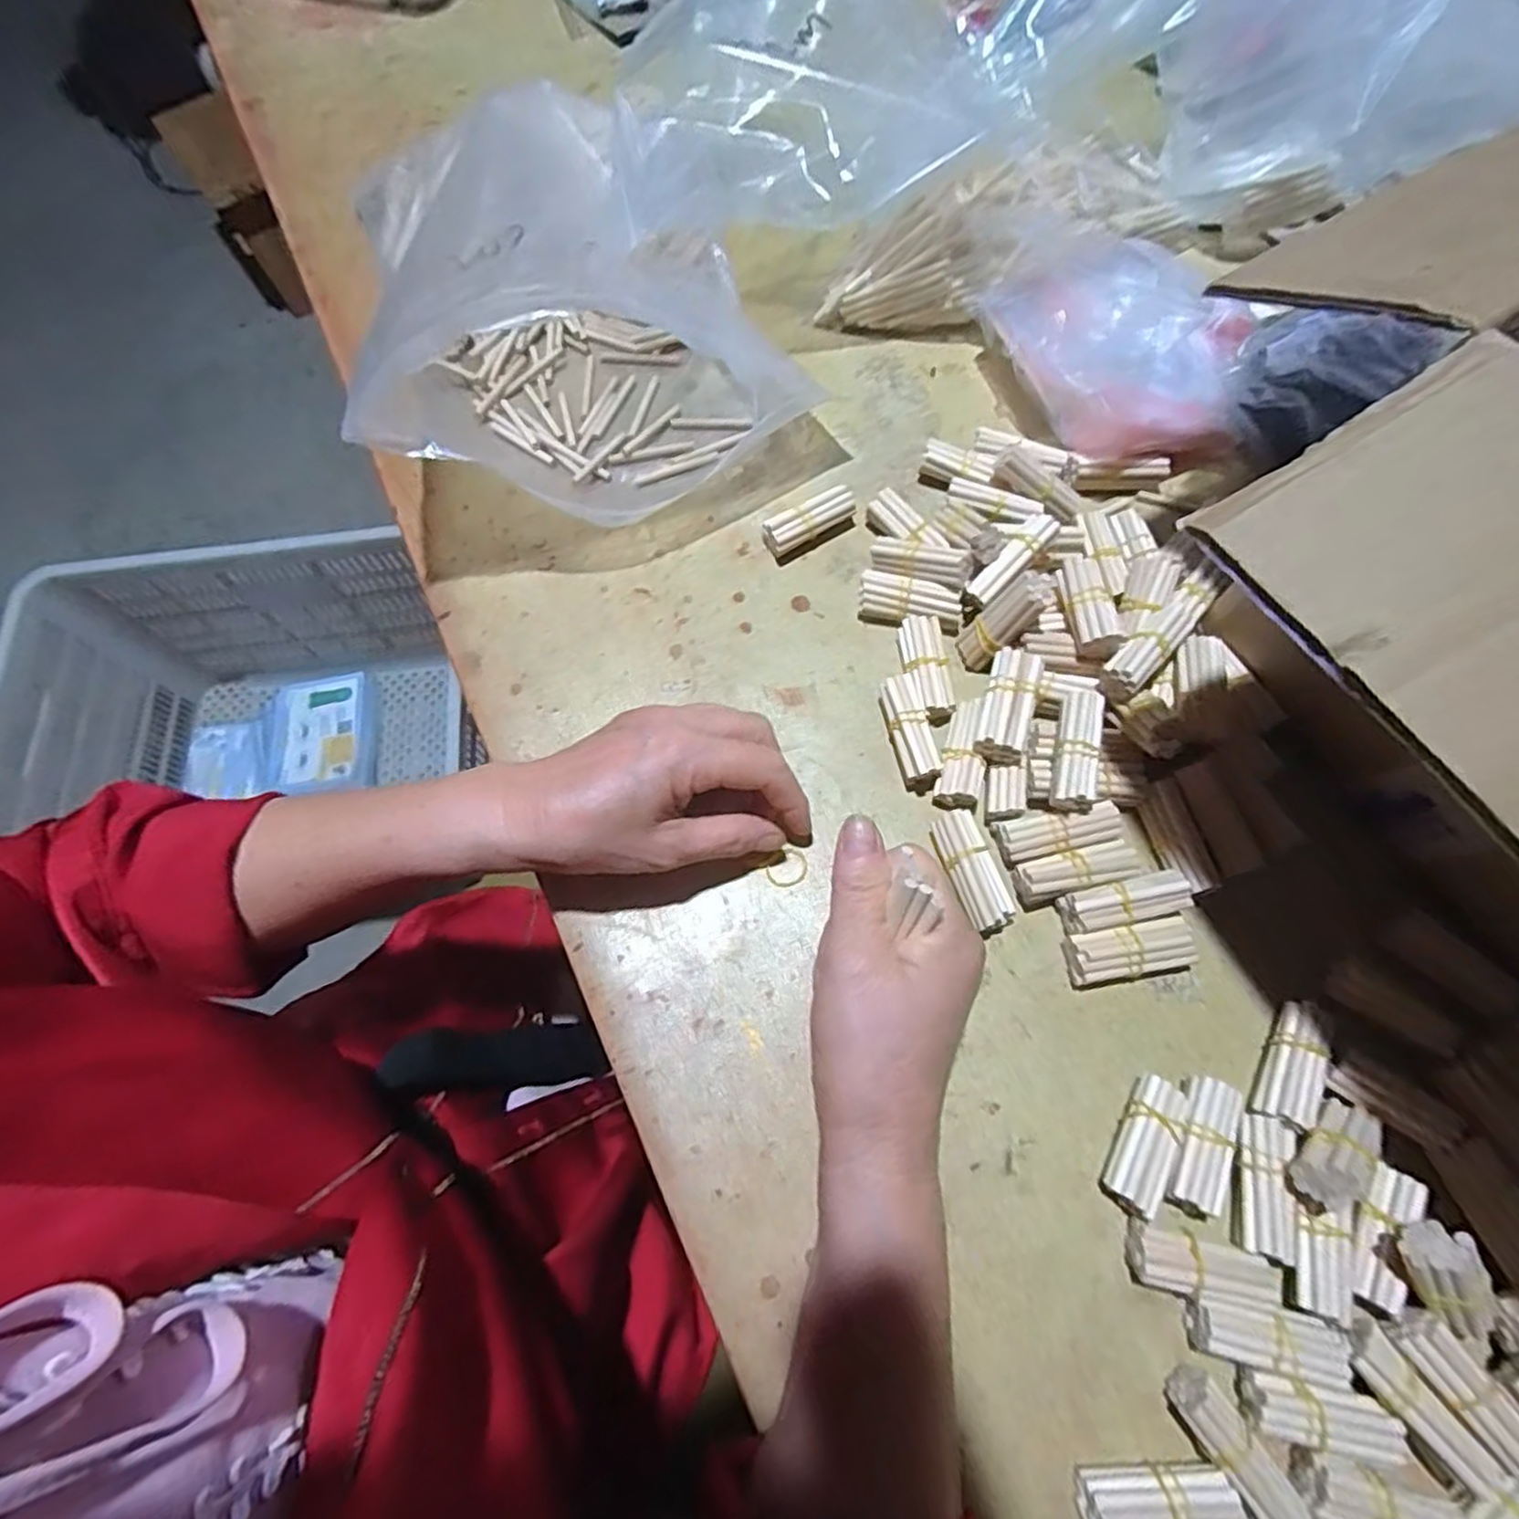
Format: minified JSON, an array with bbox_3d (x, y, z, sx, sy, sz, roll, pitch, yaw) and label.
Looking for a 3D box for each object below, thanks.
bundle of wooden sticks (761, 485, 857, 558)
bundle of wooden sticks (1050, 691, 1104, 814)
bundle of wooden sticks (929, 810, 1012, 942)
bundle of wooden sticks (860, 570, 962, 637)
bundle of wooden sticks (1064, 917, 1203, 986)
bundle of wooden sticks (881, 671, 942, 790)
[{"bbox_3d":[0.030,-0.139,0.429,0.057,0.023,0.018,-25,70,-7],"label":"bundle of wooden sticks"},{"bbox_3d":[0.155,-0.004,0.355,0.021,0.021,0.056,13,70,7],"label":"bundle of wooden sticks"},{"bbox_3d":[0.104,0.055,0.353,0.023,0.020,0.059,-21,70,-6],"label":"bundle of wooden sticks"},{"bbox_3d":[0.083,-0.086,0.404,0.056,0.022,0.022,16,71,8],"label":"bundle of wooden sticks"},{"bbox_3d":[0.172,0.090,0.339,0.056,0.018,0.023,-11,69,-2],"label":"bundle of wooden sticks"},{"bbox_3d":[0.078,-0.014,0.379,0.019,0.023,0.057,-13,69,-3],"label":"bundle of wooden sticks"}]

